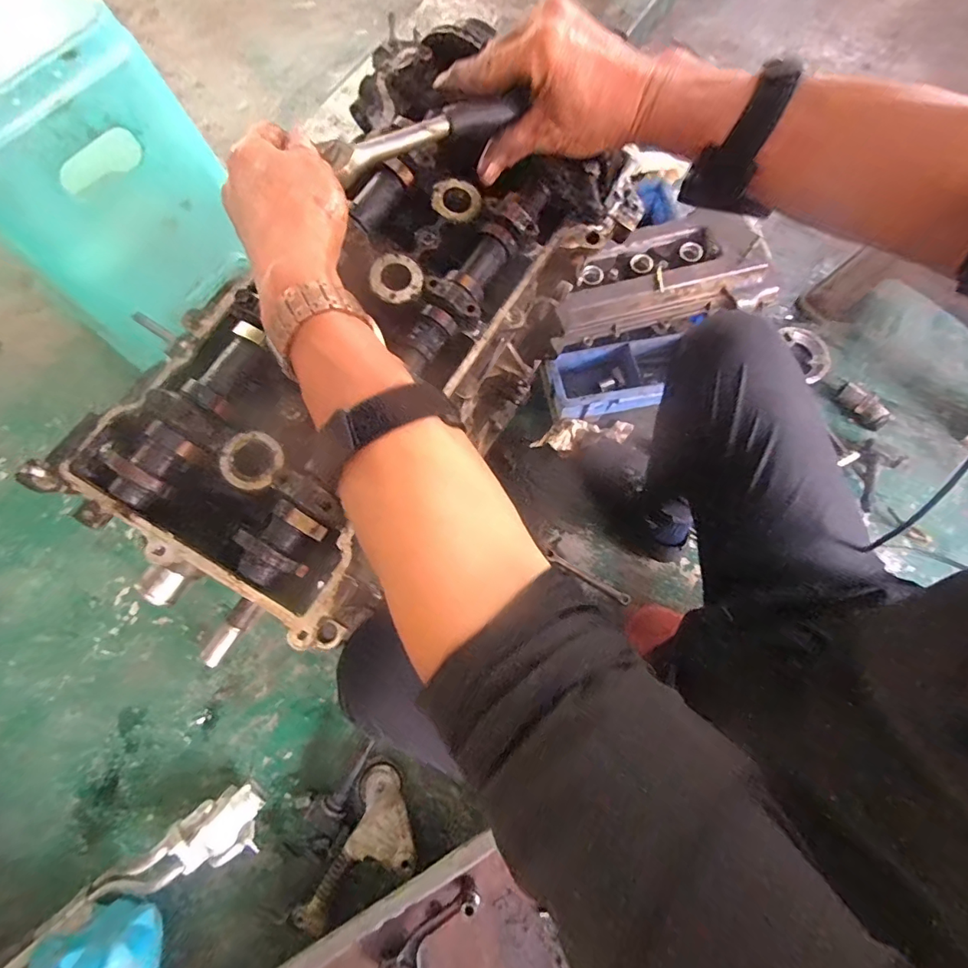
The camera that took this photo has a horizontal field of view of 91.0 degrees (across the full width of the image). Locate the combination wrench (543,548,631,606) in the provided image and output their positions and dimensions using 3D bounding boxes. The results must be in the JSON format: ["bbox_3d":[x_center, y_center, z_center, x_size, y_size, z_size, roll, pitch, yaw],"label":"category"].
[{"bbox_3d":[0.187,0.165,0.841,0.155,0.012,0.017,31,75,11],"label":"combination wrench"}]

